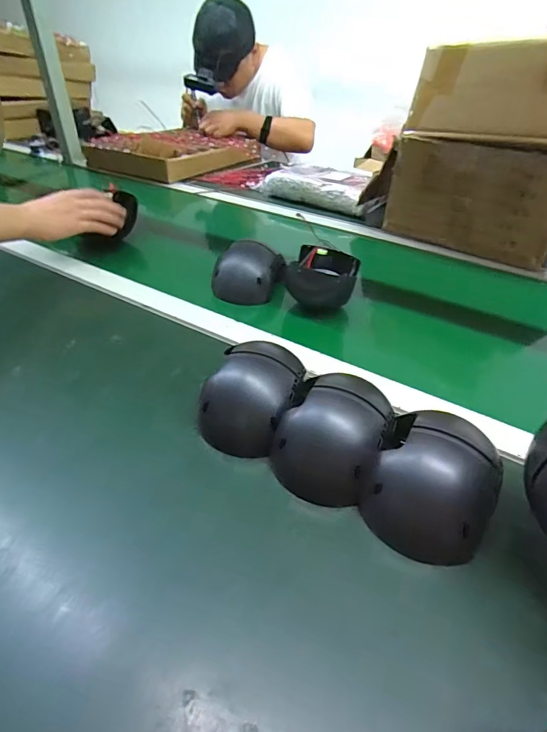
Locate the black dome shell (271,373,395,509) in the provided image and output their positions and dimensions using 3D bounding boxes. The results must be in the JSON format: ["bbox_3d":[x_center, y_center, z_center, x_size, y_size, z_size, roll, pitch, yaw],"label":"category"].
[{"bbox_3d":[0.055,0.056,0.364,0.089,0.064,0.107,19,42,19],"label":"black dome shell"}]

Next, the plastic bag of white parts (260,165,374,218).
[{"bbox_3d":[0.114,-0.427,0.976,0.290,0.044,0.172,23,43,24],"label":"plastic bag of white parts"}]

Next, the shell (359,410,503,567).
[{"bbox_3d":[0.126,0.095,0.334,0.090,0.082,0.106,19,42,19],"label":"shell"}]

